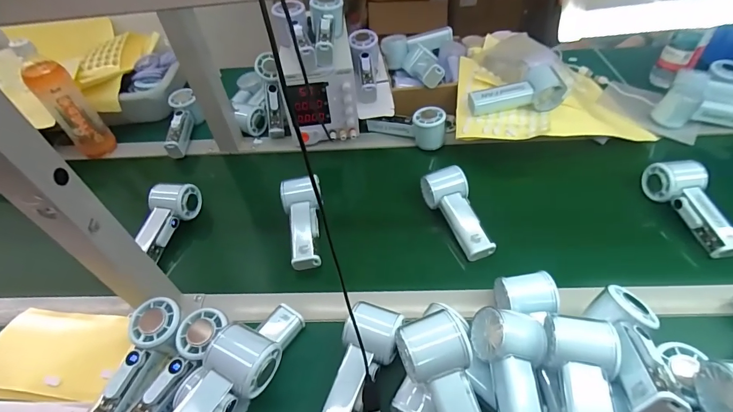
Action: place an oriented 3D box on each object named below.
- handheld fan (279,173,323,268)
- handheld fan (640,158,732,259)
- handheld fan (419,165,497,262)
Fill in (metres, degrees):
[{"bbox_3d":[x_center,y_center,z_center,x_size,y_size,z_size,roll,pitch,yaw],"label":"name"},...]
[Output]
[{"bbox_3d":[-0.092,0.020,0.561,0.058,0.041,0.145,-11,48,-4],"label":"handheld fan"},{"bbox_3d":[0.462,-0.001,0.529,0.059,0.048,0.150,-3,47,3],"label":"handheld fan"},{"bbox_3d":[0.138,0.005,0.550,0.057,0.044,0.144,-19,49,-11],"label":"handheld fan"}]

